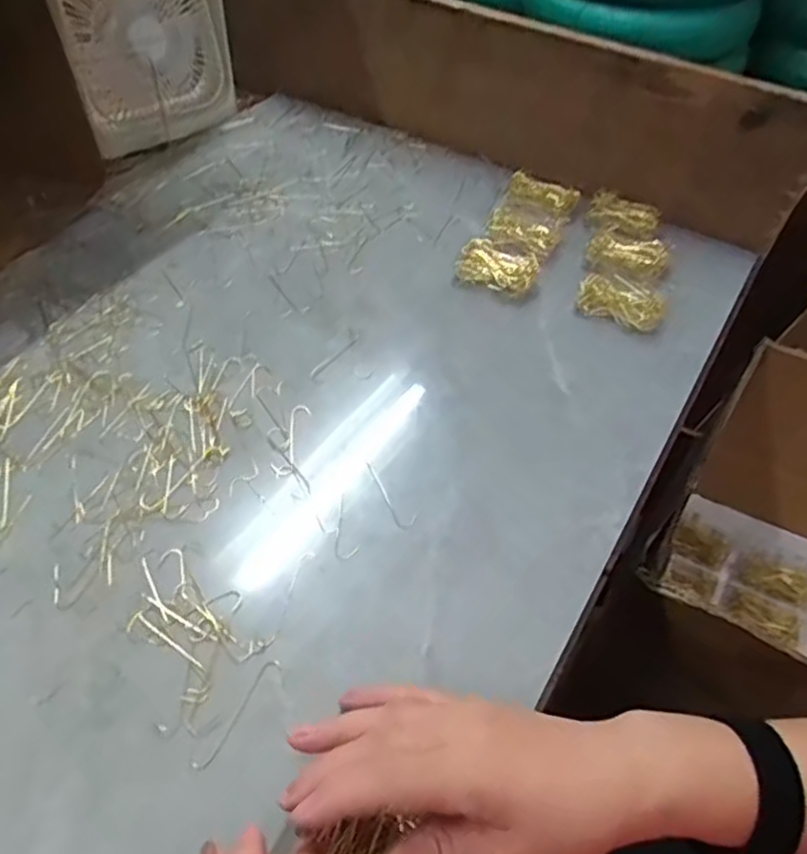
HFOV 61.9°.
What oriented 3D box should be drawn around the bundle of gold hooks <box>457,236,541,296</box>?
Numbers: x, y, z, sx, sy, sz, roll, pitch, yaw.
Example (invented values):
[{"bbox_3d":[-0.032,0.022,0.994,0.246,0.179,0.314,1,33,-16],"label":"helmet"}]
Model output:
[{"bbox_3d":[0.085,-0.143,0.600,0.069,0.022,0.051,24,52,17],"label":"bundle of gold hooks"}]

